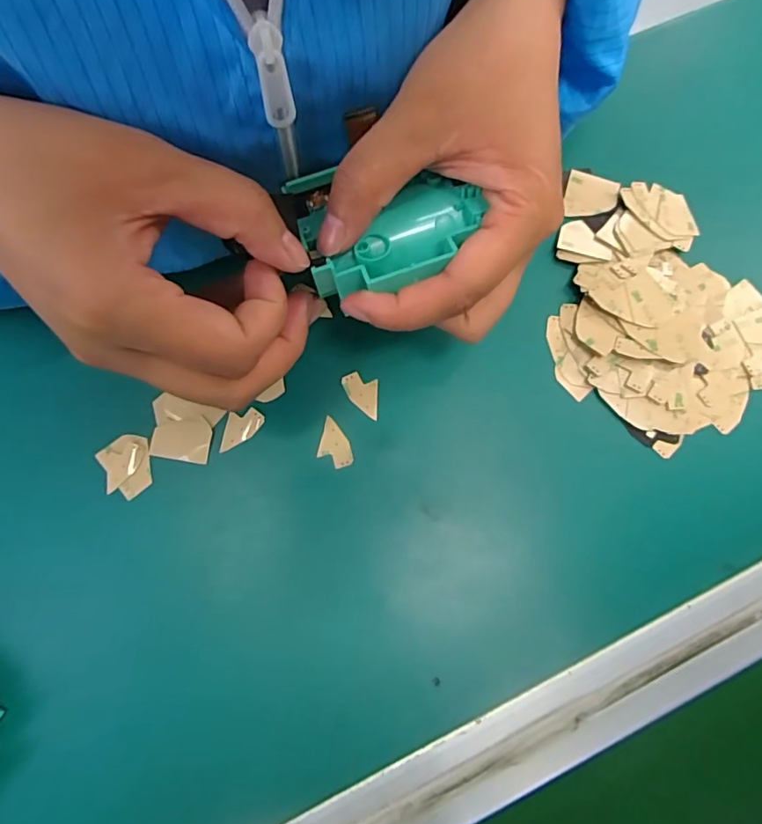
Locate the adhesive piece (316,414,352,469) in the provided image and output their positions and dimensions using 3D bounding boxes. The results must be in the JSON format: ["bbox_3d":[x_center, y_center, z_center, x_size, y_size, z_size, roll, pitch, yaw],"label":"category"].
[{"bbox_3d":[-0.022,0.016,0.263,0.018,0.004,0.023,13,82,5],"label":"adhesive piece"}]

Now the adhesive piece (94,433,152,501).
[{"bbox_3d":[-0.127,0.027,0.258,0.024,0.007,0.029,-21,68,-8],"label":"adhesive piece"}]

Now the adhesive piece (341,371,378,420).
[{"bbox_3d":[-0.009,-0.011,0.270,0.026,0.004,0.016,40,85,7],"label":"adhesive piece"}]

